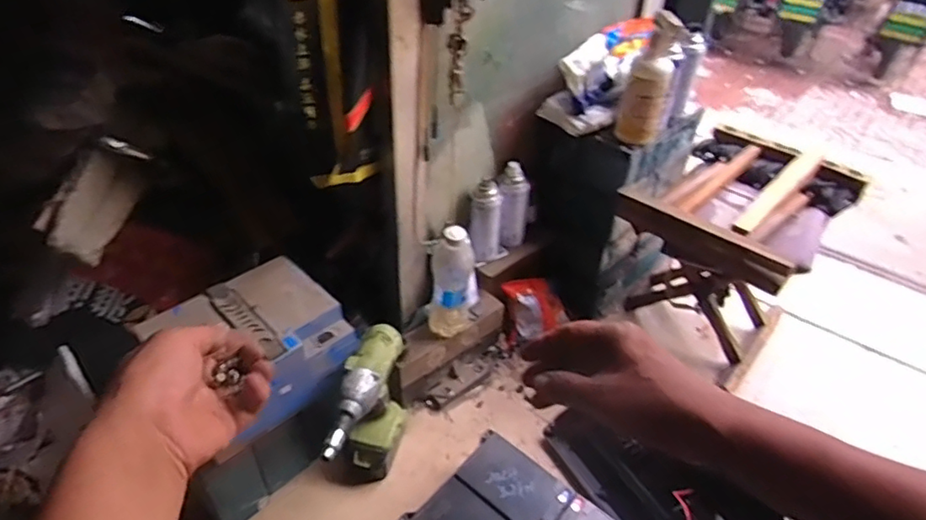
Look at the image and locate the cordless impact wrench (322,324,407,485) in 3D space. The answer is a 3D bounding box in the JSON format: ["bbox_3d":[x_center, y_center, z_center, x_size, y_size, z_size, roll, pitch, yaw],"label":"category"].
[{"bbox_3d":[-0.141,0.243,0.842,0.082,0.223,0.218,5,40,3],"label":"cordless impact wrench"}]

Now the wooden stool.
[{"bbox_3d":[0.506,-0.015,1.126,0.298,0.330,0.358,33,49,31],"label":"wooden stool"}]

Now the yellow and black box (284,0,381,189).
[{"bbox_3d":[-0.167,-0.231,0.723,0.117,0.292,0.073,-5,41,-9],"label":"yellow and black box"}]

